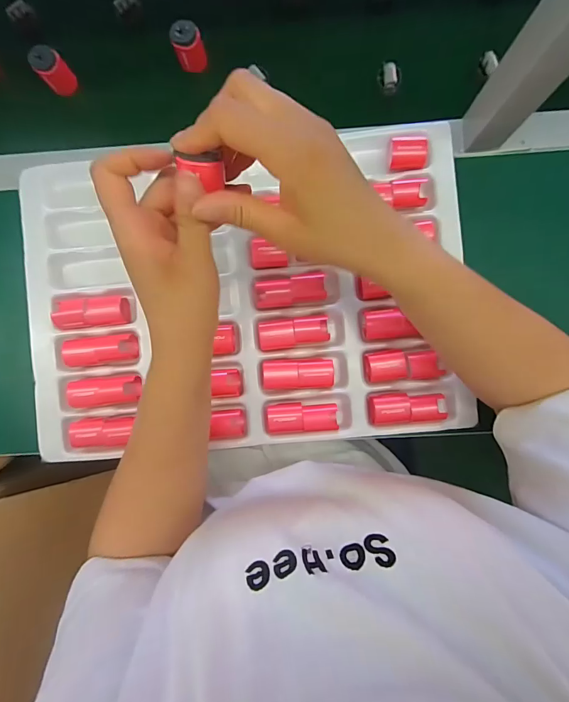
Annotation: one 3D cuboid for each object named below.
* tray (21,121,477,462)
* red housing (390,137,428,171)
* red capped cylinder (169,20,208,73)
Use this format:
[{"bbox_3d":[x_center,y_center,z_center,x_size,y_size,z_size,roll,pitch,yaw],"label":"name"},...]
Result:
[{"bbox_3d":[-0.042,-0.055,0.411,0.450,0.034,0.310,-7,87,2],"label":"tray"},{"bbox_3d":[0.126,-0.200,0.395,0.036,0.017,0.025,4,87,2],"label":"red housing"},{"bbox_3d":[-0.103,-0.328,0.425,0.031,0.041,0.028,-20,87,1],"label":"red capped cylinder"}]

